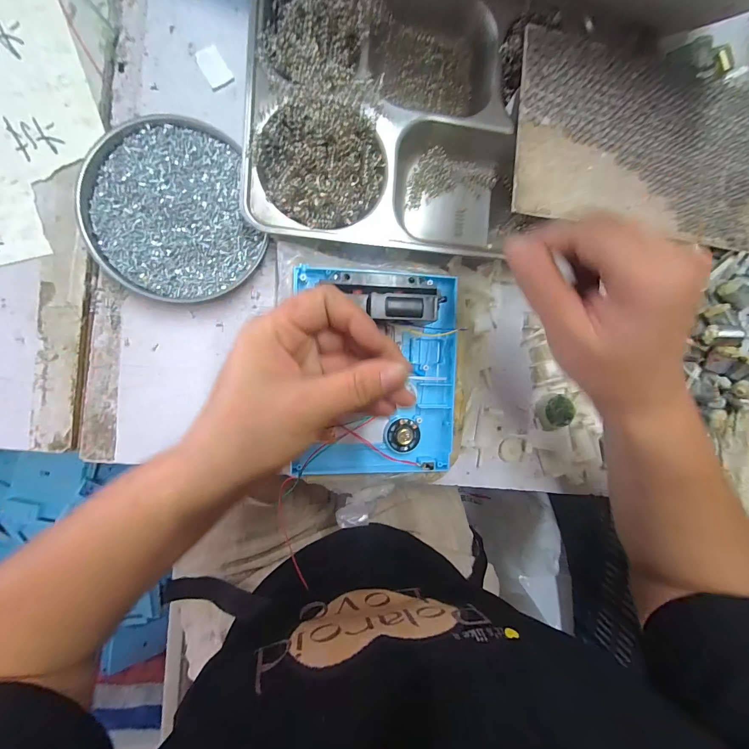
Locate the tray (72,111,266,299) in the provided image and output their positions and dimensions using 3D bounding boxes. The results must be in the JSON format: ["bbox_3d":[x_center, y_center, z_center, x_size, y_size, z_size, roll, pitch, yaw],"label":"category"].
[{"bbox_3d":[-0.159,-0.126,0.271,0.122,0.014,0.132,-1,95,-8],"label":"tray"}]

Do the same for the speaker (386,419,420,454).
[{"bbox_3d":[0.025,0.052,0.286,0.028,0.010,0.028,5,94,-8],"label":"speaker"}]

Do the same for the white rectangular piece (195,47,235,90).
[{"bbox_3d":[-0.132,-0.252,0.281,0.020,0.004,0.030,-34,98,-4],"label":"white rectangular piece"}]

